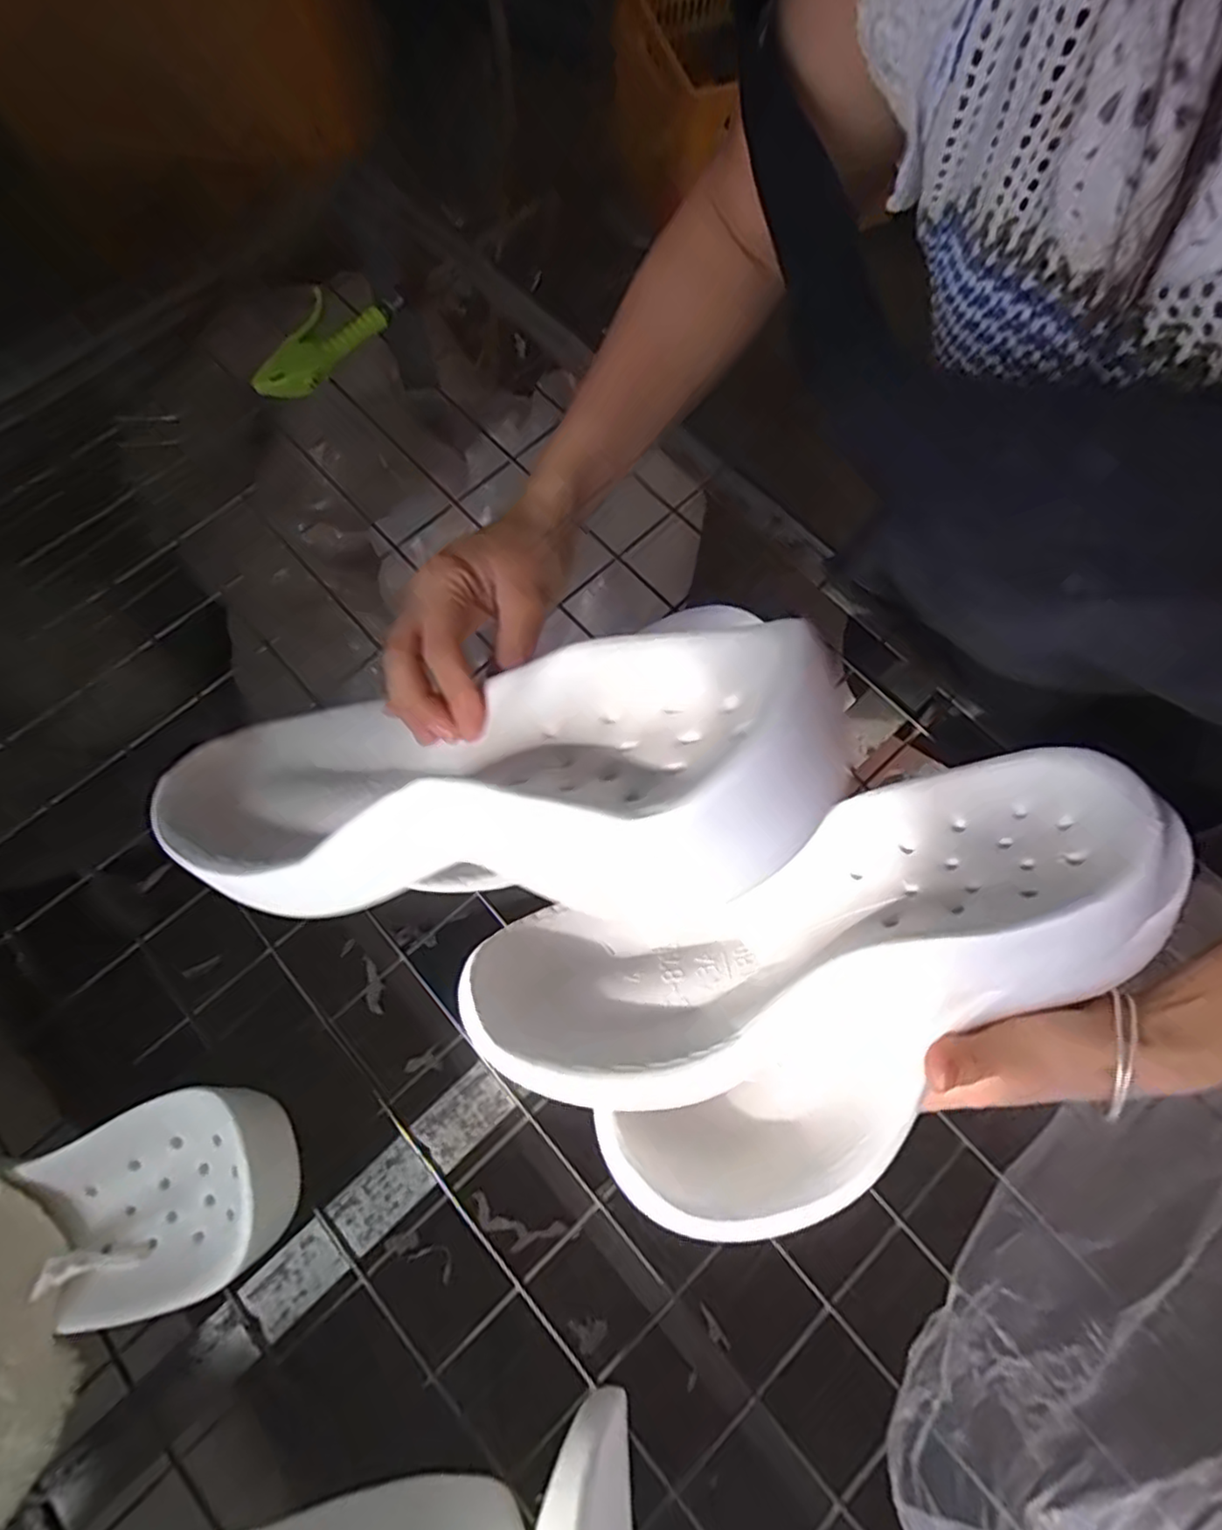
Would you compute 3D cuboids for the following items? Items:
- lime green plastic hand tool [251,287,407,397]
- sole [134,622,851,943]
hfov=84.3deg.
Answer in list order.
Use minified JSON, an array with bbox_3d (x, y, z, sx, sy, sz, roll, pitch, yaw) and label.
[{"bbox_3d":[-0.260,-0.386,0.609,0.055,0.032,0.151,39,76,11],"label":"lime green plastic hand tool"},{"bbox_3d":[-0.066,0.002,0.263,0.295,0.070,0.108,-4,69,32],"label":"sole"}]

